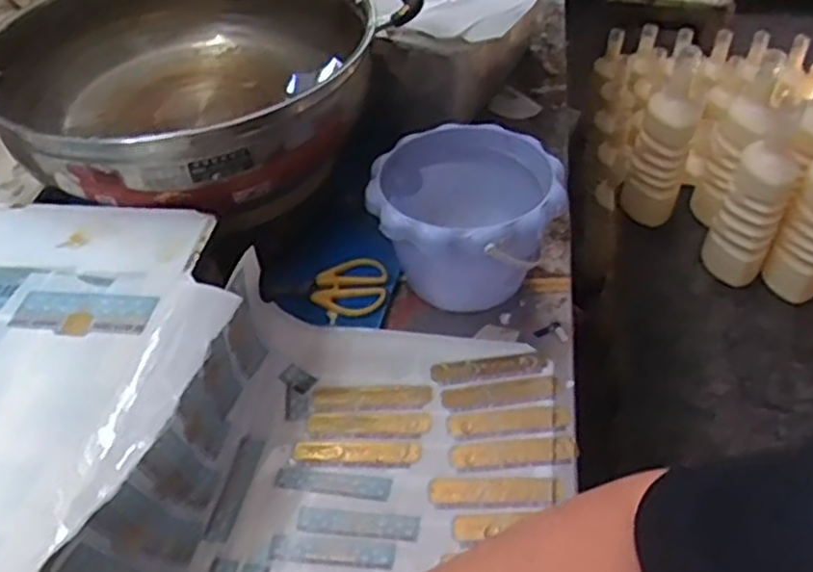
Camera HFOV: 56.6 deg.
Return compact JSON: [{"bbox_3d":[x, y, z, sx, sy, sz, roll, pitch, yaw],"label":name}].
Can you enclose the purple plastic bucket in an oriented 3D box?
[{"bbox_3d":[0.053,-0.052,0.647,0.147,0.113,0.142,0,44,0],"label":"purple plastic bucket"}]

